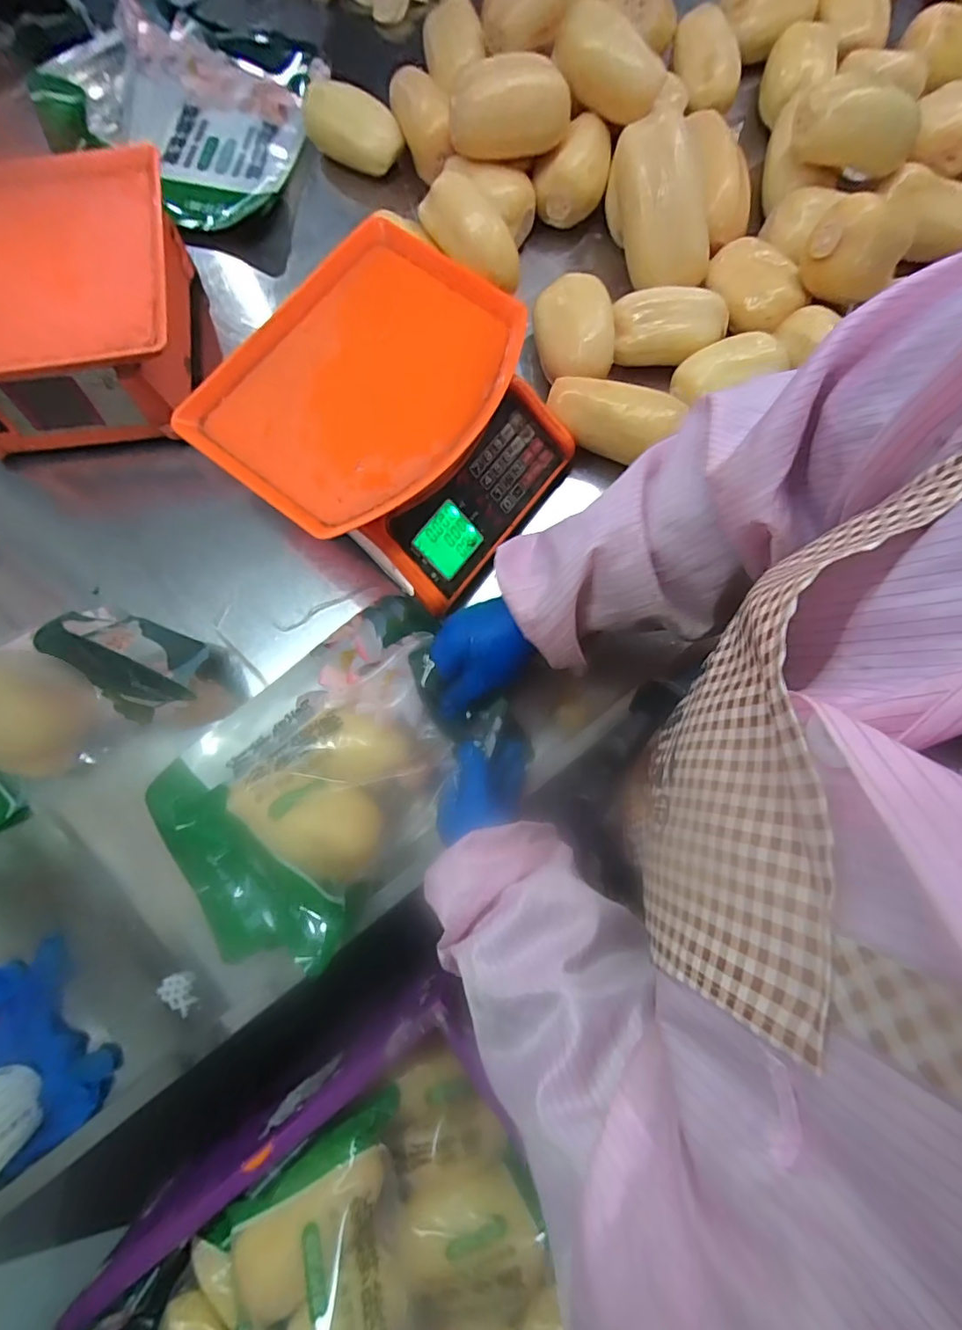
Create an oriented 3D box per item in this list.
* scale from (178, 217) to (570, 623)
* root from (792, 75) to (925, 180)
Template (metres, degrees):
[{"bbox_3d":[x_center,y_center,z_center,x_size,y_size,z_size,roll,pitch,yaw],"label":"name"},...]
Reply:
[{"bbox_3d":[-0.082,-0.232,0.524,0.281,0.114,0.278,36,82,7],"label":"scale"},{"bbox_3d":[0.394,-0.563,0.554,0.139,0.053,0.057,-6,79,-13],"label":"root"}]

